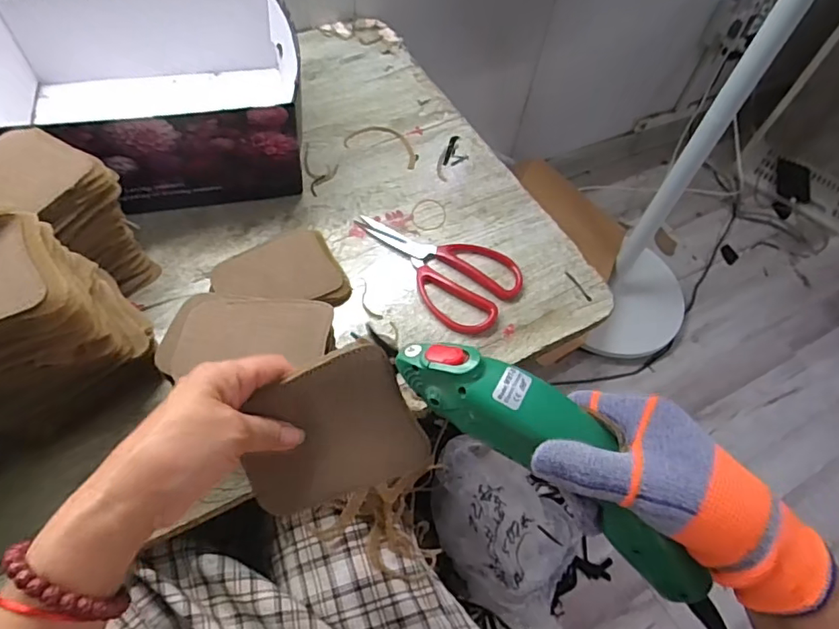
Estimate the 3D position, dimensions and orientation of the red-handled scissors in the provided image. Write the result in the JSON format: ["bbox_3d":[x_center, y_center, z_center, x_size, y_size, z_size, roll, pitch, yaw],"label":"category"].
[{"bbox_3d":[0.024,-0.062,0.570,0.099,0.010,0.186,-33,65,-23],"label":"red-handled scissors"}]

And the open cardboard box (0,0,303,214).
[{"bbox_3d":[-0.303,-0.247,0.599,0.316,0.122,0.278,-11,59,-12],"label":"open cardboard box"}]

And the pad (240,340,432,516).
[{"bbox_3d":[-0.056,0.074,0.330,0.106,0.006,0.087,-25,101,1],"label":"pad"}]

